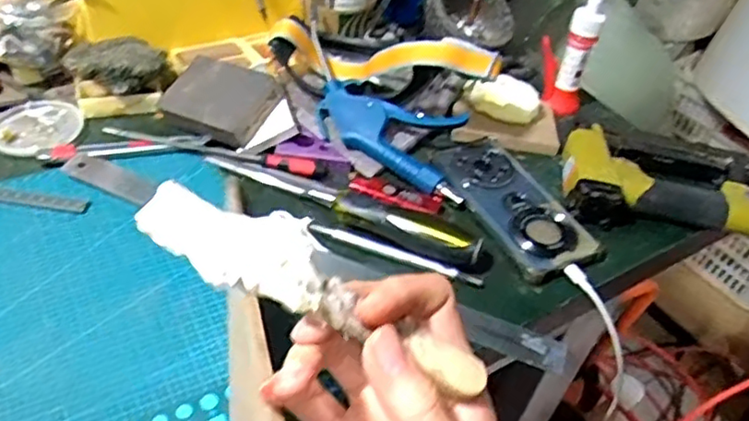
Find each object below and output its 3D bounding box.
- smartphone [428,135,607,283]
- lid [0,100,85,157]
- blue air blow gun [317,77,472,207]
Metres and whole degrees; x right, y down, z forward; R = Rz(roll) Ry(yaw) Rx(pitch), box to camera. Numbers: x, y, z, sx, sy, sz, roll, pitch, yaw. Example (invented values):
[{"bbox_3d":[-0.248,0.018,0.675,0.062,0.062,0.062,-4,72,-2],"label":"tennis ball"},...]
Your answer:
[{"bbox_3d":[0.121,-0.009,0.563,0.077,0.014,0.162,-18,48,-24],"label":"smartphone"},{"bbox_3d":[-0.308,-0.077,0.578,0.077,0.007,0.079,4,43,-4],"label":"lid"},{"bbox_3d":[0.017,-0.072,0.589,0.157,0.035,0.070,22,45,16],"label":"blue air blow gun"}]

